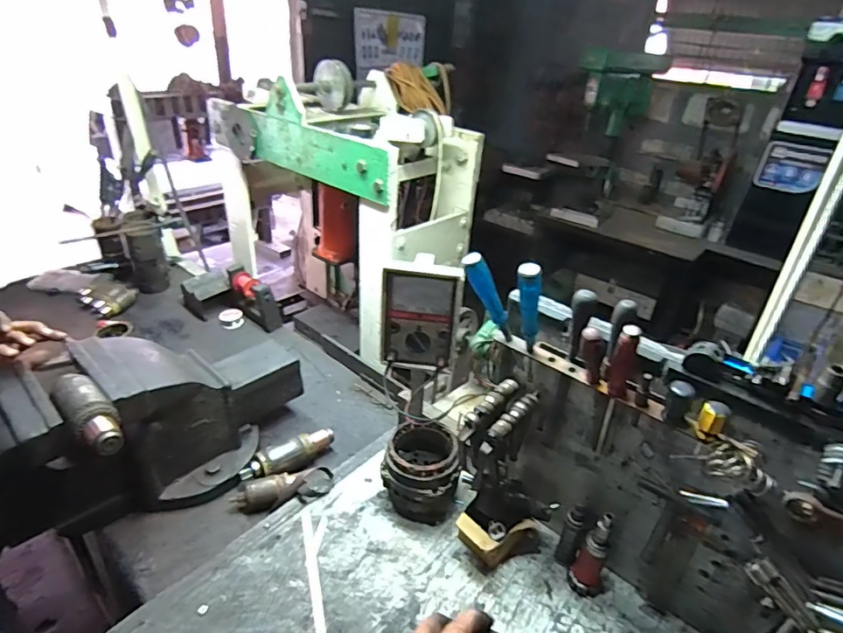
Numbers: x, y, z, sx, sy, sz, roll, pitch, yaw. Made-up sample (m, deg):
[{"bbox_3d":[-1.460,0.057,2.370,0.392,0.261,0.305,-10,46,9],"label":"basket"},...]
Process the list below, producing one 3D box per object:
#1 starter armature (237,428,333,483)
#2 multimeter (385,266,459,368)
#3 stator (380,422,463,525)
[{"bbox_3d":[-0.251,0.262,0.949,0.188,0.042,0.053,-21,40,-35],"label":"starter armature"},{"bbox_3d":[-0.004,0.002,0.778,0.108,0.156,0.037,8,32,6],"label":"multimeter"},{"bbox_3d":[0.002,0.267,0.853,0.115,0.124,0.125,3,32,-2],"label":"stator"}]

